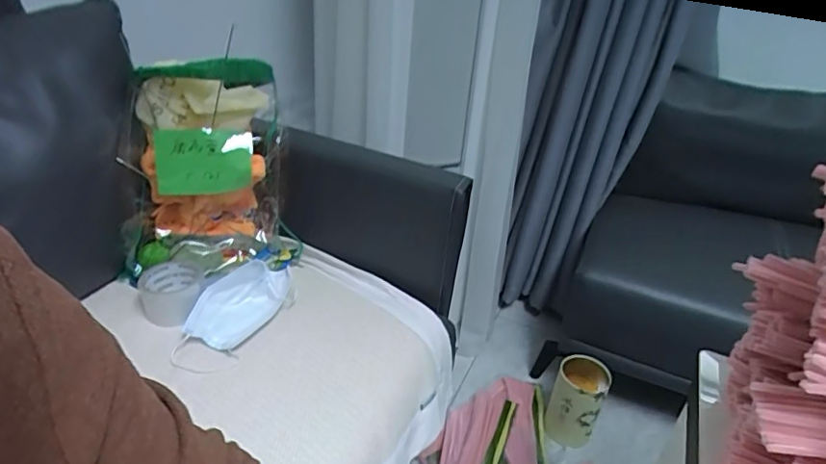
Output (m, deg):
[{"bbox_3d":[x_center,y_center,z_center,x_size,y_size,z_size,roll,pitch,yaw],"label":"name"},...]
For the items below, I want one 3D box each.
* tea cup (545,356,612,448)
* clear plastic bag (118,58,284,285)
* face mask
[{"bbox_3d":[0.346,0.367,1.154,0.101,0.182,0.092,4,32,-2],"label":"tea cup"},{"bbox_3d":[-0.326,-0.097,0.858,0.243,0.352,0.100,2,22,-6],"label":"clear plastic bag"},{"bbox_3d":[-0.269,0.111,0.828,0.092,0.072,0.163,15,33,15],"label":"face mask"}]

